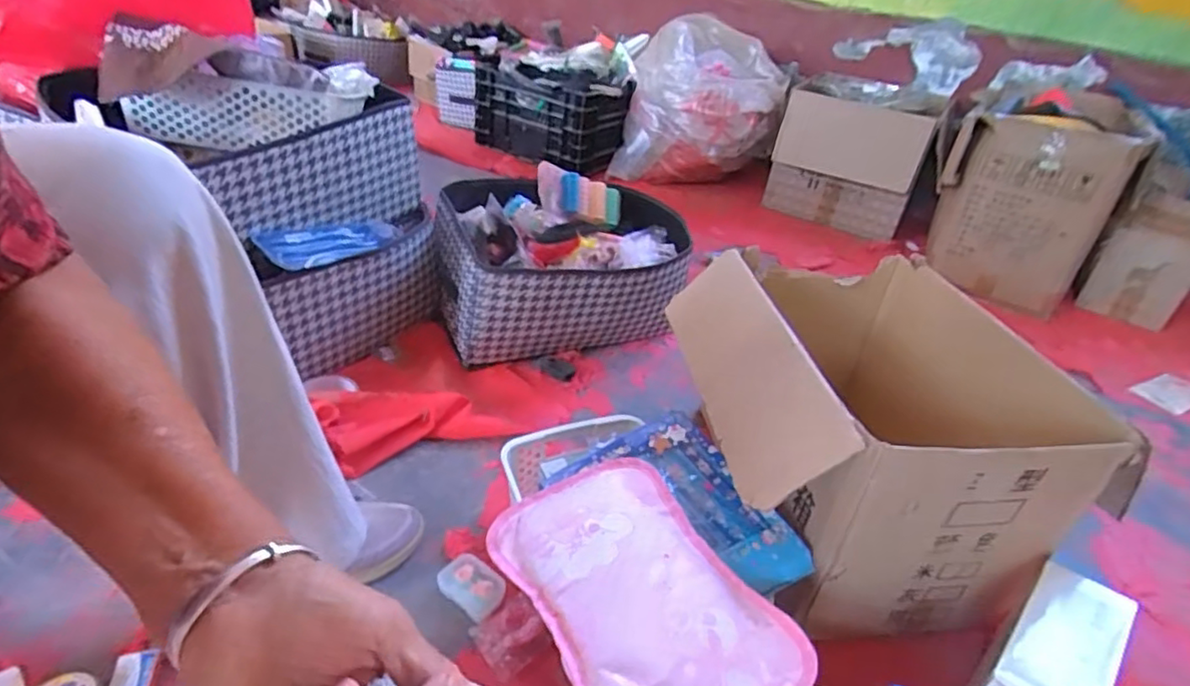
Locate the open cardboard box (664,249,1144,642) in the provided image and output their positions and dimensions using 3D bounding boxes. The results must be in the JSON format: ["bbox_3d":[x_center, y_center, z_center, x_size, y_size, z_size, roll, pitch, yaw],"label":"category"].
[{"bbox_3d":[0.288,0.095,0.757,0.341,0.267,0.396,2,34,-9],"label":"open cardboard box"}]

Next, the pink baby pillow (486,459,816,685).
[{"bbox_3d":[0.036,0.214,0.552,0.176,0.040,0.284,-15,39,-30],"label":"pink baby pillow"}]

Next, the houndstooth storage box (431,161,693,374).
[{"bbox_3d":[-0.066,-0.161,1.122,0.429,0.216,0.392,-9,37,-23],"label":"houndstooth storage box"}]

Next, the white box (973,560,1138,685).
[{"bbox_3d":[0.398,0.275,0.550,0.074,0.089,0.185,32,40,32],"label":"white box"}]

